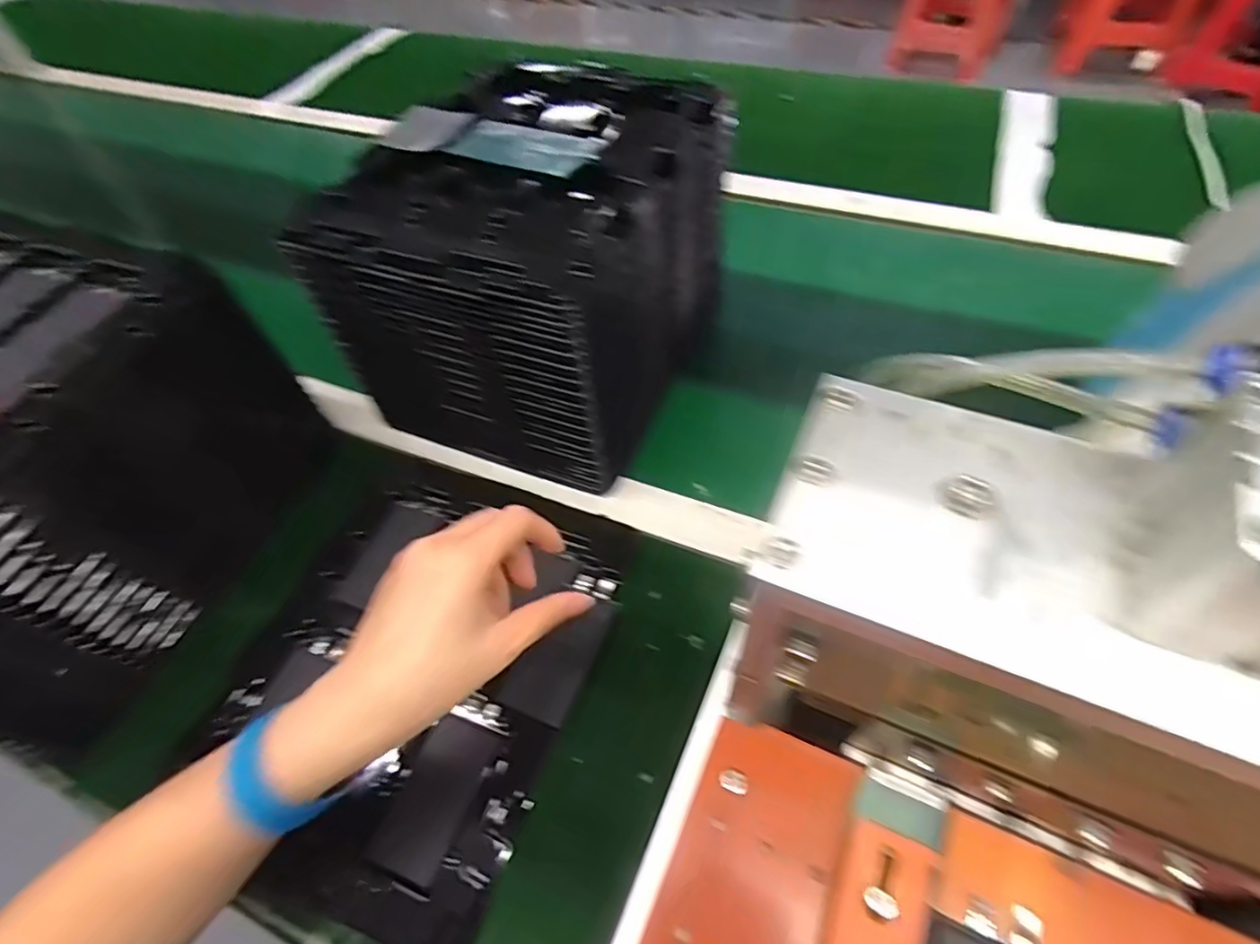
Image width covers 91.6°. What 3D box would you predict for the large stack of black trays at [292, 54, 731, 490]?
[{"bbox_3d":[-0.068,-0.163,0.495,0.231,0.199,0.269,18,59,16],"label":"large stack of black trays"}]

